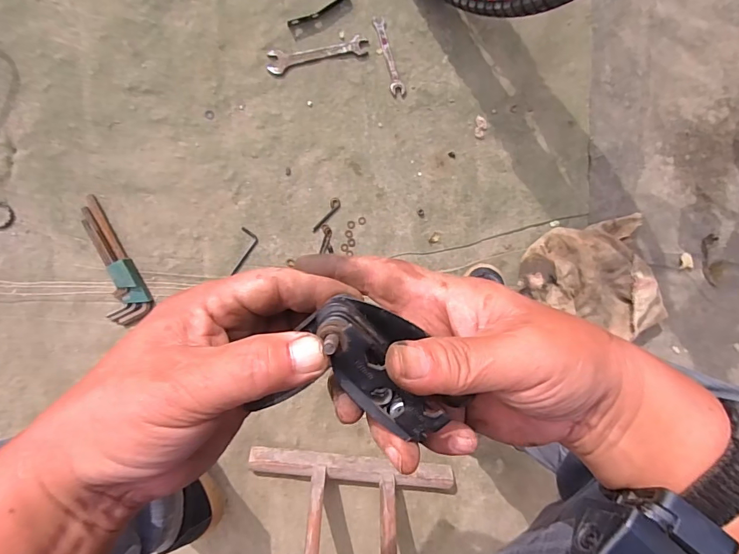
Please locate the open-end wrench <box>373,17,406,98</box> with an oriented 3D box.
[{"bbox_3d":[0.031,-0.333,0.638,0.023,0.007,0.114,-18,97,-9],"label":"open-end wrench"}]

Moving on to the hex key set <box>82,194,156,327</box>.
[{"bbox_3d":[-0.361,-0.025,0.582,0.050,0.018,0.169,-27,98,-8],"label":"hex key set"}]

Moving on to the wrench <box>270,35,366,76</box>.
[{"bbox_3d":[-0.076,-0.328,0.620,0.149,0.005,0.031,-15,96,-9],"label":"wrench"}]

